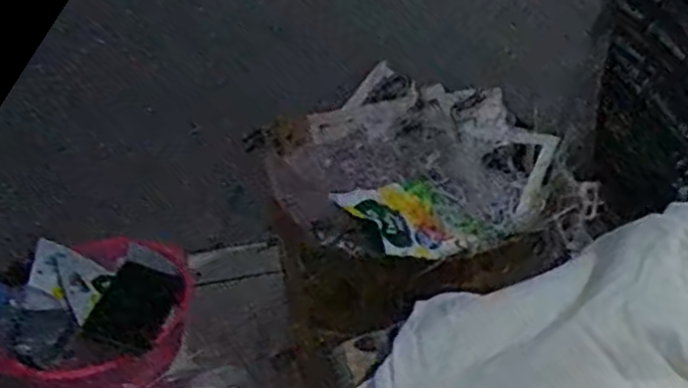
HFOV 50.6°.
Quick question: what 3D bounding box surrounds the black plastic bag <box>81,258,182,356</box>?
[{"bbox_3d":[-0.227,0.121,0.806,0.073,0.016,0.148,28,30,-8],"label":"black plastic bag"}]

